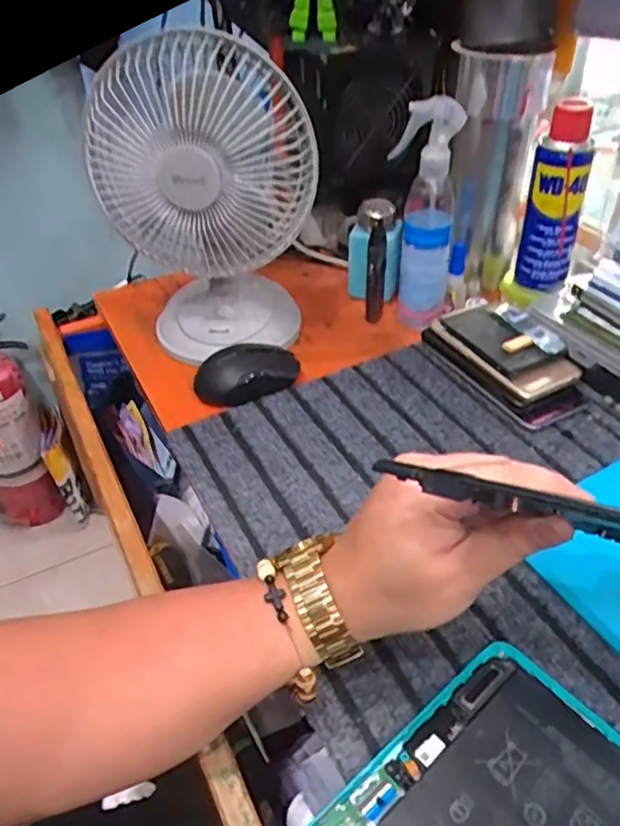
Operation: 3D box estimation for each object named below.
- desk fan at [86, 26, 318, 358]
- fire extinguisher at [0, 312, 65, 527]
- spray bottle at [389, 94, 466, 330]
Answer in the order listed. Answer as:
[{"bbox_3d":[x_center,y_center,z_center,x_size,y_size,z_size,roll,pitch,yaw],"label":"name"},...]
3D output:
[{"bbox_3d":[-0.100,-0.204,0.614,0.233,0.288,0.150,18,41,23],"label":"desk fan"},{"bbox_3d":[-0.662,0.066,1.404,0.191,0.443,0.167,-27,46,-27],"label":"fire extinguisher"},{"bbox_3d":[0.111,-0.189,0.620,0.059,0.210,0.048,25,48,29],"label":"spray bottle"}]

